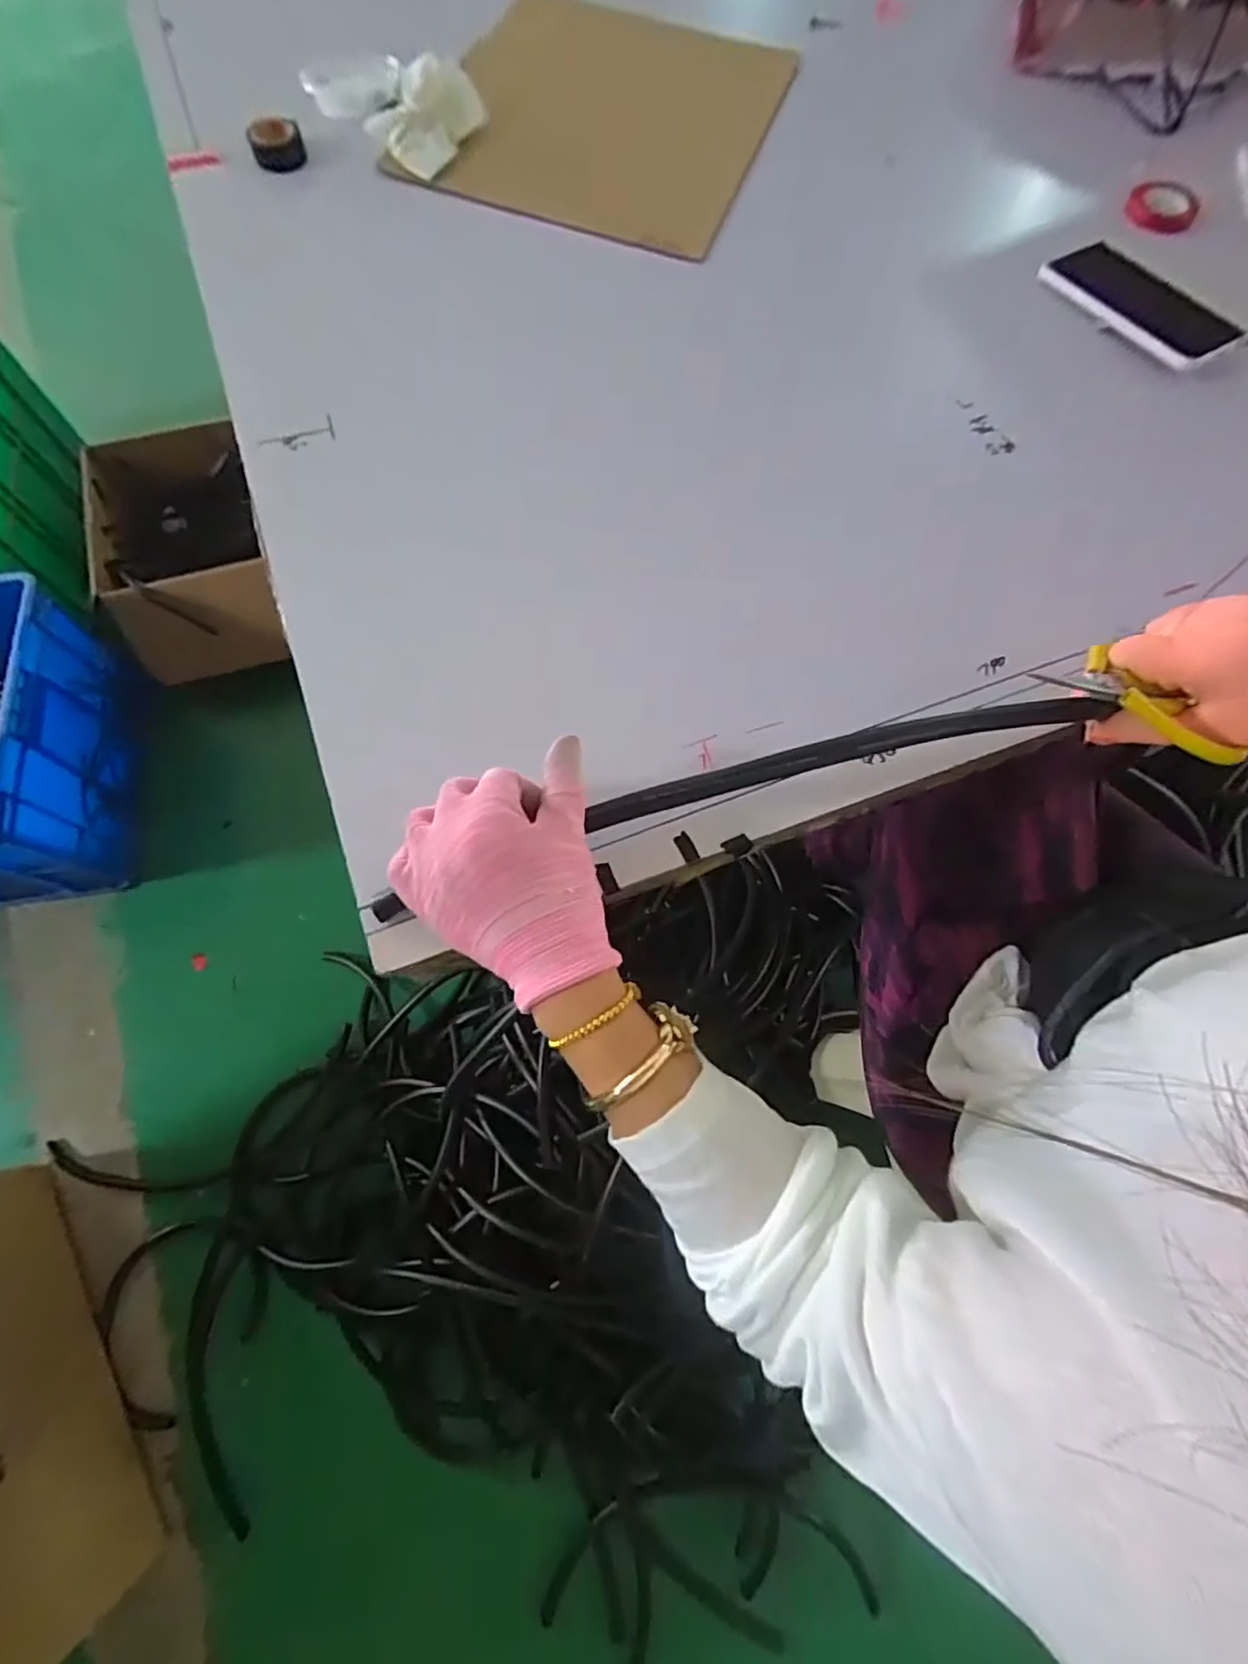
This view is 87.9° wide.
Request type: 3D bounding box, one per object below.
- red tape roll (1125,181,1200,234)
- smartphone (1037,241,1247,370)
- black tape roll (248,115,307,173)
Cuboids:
[{"bbox_3d":[0.496,-0.575,0.597,0.060,0.010,0.071,24,71,6],"label":"red tape roll"},{"bbox_3d":[0.438,-0.448,0.547,0.079,0.013,0.156,-33,69,-8],"label":"smartphone"},{"bbox_3d":[-0.302,-0.599,0.561,0.043,0.022,0.048,-21,72,-9],"label":"black tape roll"}]

